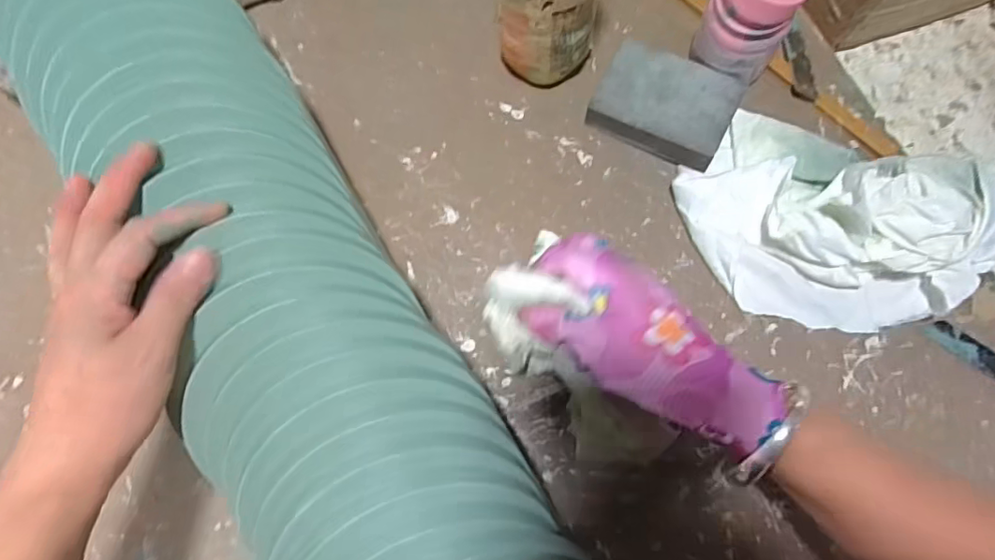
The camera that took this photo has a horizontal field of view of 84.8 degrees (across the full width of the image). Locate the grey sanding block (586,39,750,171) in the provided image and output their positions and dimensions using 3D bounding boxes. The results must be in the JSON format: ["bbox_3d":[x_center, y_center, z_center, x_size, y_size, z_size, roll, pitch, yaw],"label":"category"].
[{"bbox_3d":[0.126,-0.132,0.410,0.096,0.027,0.072,27,79,7],"label":"grey sanding block"}]

